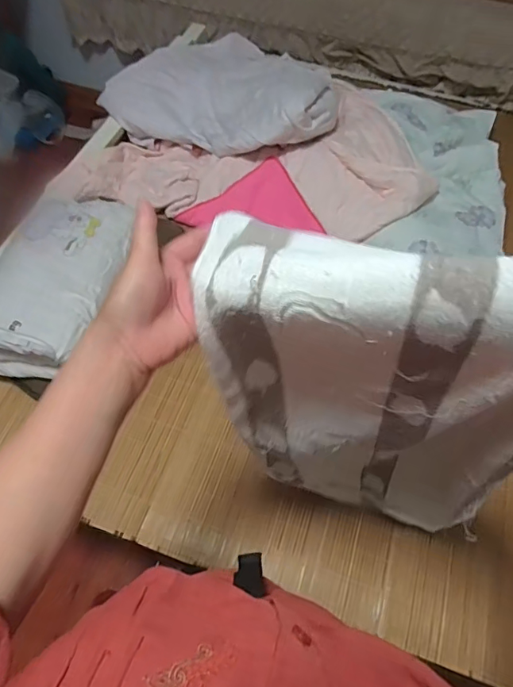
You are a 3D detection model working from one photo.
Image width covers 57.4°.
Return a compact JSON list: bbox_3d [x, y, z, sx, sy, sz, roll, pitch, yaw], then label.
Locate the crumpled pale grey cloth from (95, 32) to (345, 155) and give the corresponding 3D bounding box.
[{"bbox_3d":[-0.056,-0.739,1.283,0.604,0.187,0.511,25,63,12],"label":"crumpled pale grey cloth"}]

